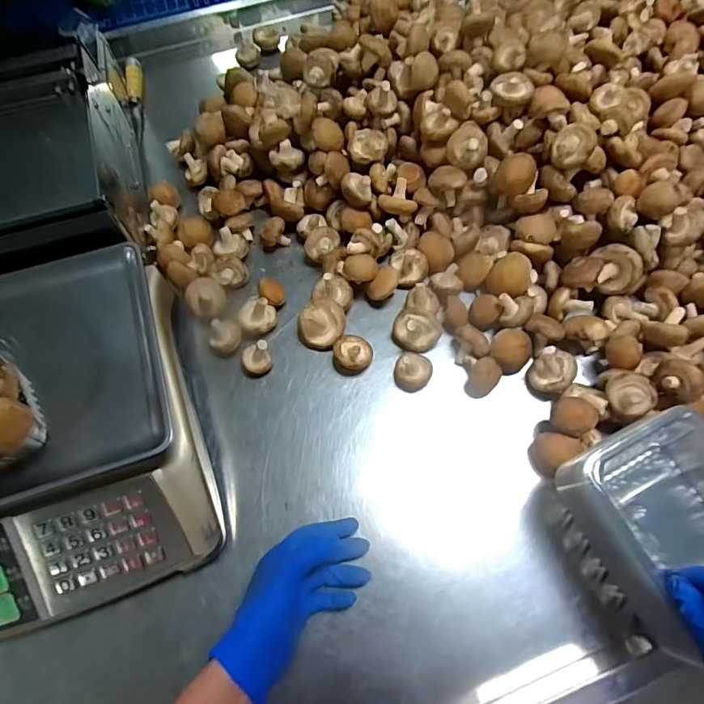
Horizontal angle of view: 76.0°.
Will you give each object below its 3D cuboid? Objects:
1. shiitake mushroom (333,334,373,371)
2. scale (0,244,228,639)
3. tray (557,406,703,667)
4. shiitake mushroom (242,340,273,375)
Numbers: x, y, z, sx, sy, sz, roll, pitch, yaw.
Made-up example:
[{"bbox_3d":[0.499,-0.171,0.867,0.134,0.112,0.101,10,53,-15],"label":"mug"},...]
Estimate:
[{"bbox_3d":[0.001,0.001,0.530,0.044,0.034,0.043,-1,66,1],"label":"shiitake mushroom"},{"bbox_3d":[-0.327,0.093,0.442,0.333,0.135,0.319,-18,67,-7],"label":"scale"},{"bbox_3d":[0.297,0.158,0.409,0.137,0.082,0.174,-25,68,-9],"label":"tray"},{"bbox_3d":[-0.112,0.008,0.529,0.033,0.041,0.033,-1,66,1],"label":"shiitake mushroom"}]

